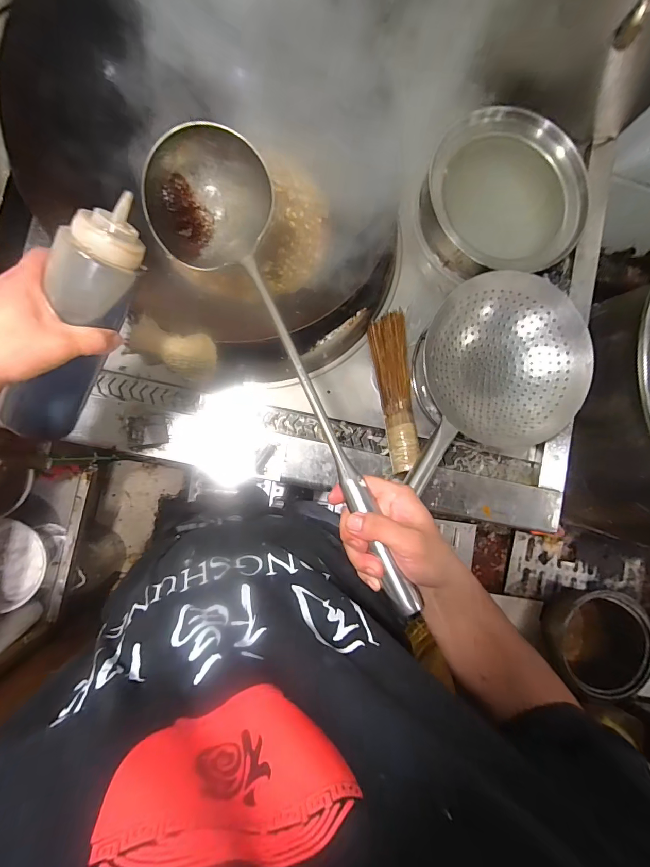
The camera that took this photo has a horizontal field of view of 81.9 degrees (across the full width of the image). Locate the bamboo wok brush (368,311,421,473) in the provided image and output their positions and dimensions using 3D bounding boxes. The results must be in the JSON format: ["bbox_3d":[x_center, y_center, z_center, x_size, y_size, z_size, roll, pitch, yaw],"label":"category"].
[{"bbox_3d":[0.130,-0.073,0.653,0.069,0.062,0.265,-6,88,-7],"label":"bamboo wok brush"}]

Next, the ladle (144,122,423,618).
[{"bbox_3d":[-0.040,-0.076,0.374,0.132,0.091,0.516,-25,77,-7],"label":"ladle"}]

